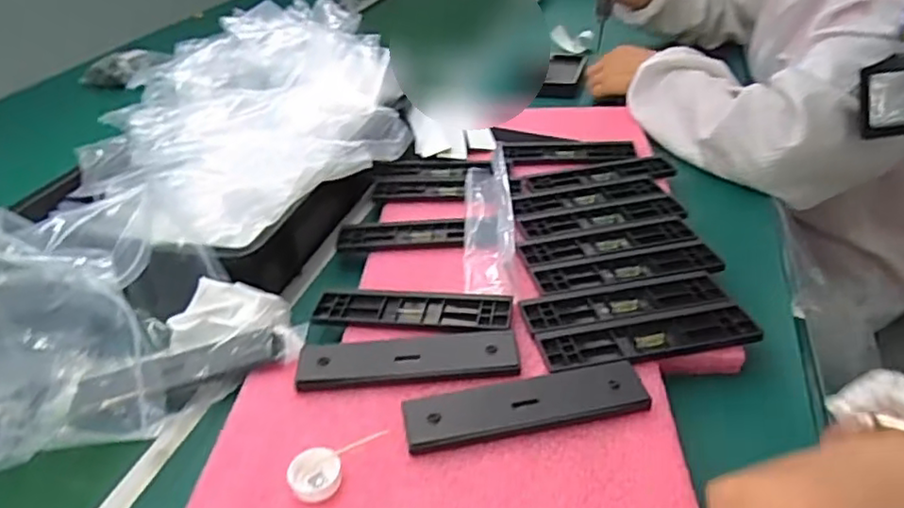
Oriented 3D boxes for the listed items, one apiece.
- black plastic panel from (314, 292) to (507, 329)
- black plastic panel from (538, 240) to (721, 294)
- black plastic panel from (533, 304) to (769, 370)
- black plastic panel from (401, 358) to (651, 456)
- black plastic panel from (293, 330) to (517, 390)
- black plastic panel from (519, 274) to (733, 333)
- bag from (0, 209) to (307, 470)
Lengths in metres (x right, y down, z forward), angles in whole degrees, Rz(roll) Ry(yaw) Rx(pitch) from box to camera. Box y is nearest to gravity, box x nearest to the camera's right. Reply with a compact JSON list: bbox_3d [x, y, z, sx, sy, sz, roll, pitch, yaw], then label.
[{"bbox_3d":[-0.032,0.044,0.519,0.155,0.011,0.041,1,34,11],"label":"black plastic panel"},{"bbox_3d":[0.148,0.010,0.547,0.155,0.007,0.046,-10,34,-5],"label":"black plastic panel"},{"bbox_3d":[0.143,0.058,0.471,0.155,0.005,0.045,-9,34,-3],"label":"black plastic panel"},{"bbox_3d":[0.047,0.097,0.428,0.157,0.011,0.048,-11,34,-6],"label":"black plastic panel"},{"bbox_3d":[-0.032,0.073,0.468,0.155,0.011,0.047,-6,33,2],"label":"black plastic panel"},{"bbox_3d":[0.136,0.036,0.506,0.157,0.006,0.045,-9,34,-3],"label":"black plastic panel"},{"bbox_3d":[-0.331,0.040,0.476,0.405,0.129,0.194,-5,34,2],"label":"bag"}]

